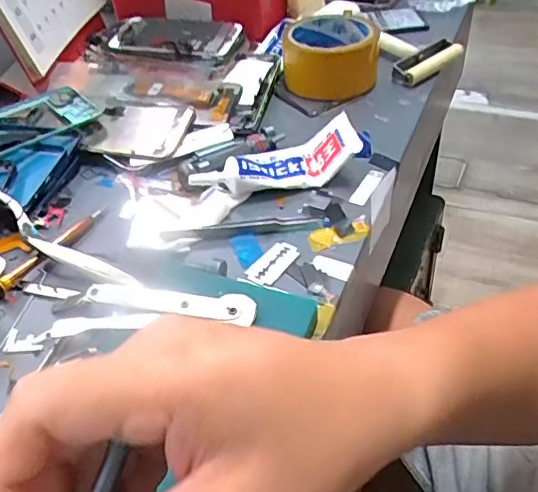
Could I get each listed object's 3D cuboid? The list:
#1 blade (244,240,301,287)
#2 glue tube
[{"bbox_3d":[0.003,0.012,0.382,0.025,0.005,0.040,21,49,27],"label":"blade"},{"bbox_3d":[0.003,-0.070,0.440,0.133,0.035,0.043,-7,45,-5],"label":"glue tube"}]

